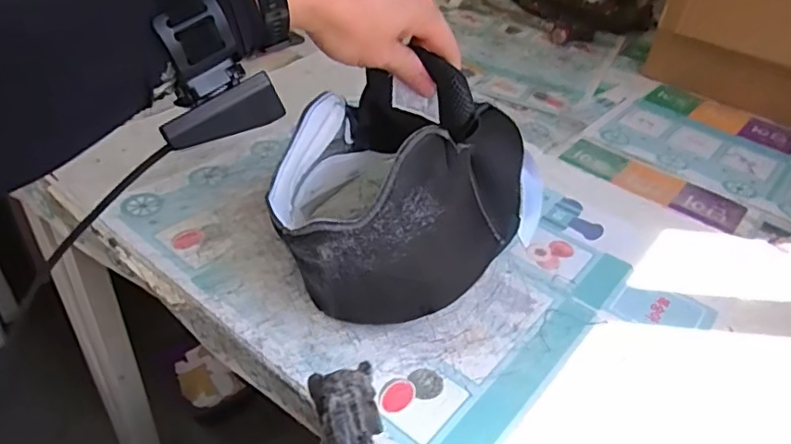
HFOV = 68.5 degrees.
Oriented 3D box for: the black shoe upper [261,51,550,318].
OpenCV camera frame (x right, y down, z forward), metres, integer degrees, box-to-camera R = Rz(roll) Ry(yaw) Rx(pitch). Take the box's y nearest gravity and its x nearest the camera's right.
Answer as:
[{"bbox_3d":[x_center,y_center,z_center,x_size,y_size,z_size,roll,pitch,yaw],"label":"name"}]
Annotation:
[{"bbox_3d":[0.031,-0.034,0.488,0.259,0.161,0.151,-9,40,-18],"label":"black shoe upper"}]

